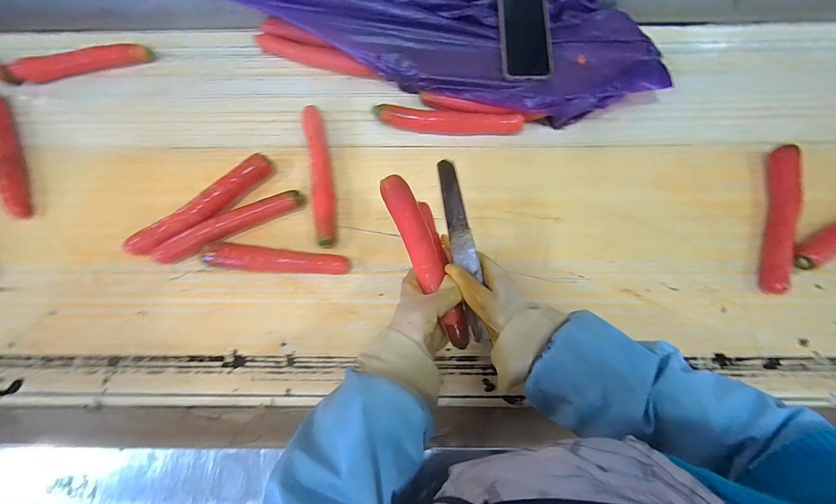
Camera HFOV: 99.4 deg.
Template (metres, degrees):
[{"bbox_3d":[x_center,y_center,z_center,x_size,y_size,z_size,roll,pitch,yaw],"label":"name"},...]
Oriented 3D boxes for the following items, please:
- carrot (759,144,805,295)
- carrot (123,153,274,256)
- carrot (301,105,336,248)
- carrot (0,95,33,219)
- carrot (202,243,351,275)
[{"bbox_3d":[0.544,-0.054,0.530,0.030,0.035,0.242,17,73,6],"label":"carrot"},{"bbox_3d":[-0.329,-0.069,0.544,0.244,0.039,0.047,-37,76,-10],"label":"carrot"},{"bbox_3d":[-0.155,-0.124,0.562,0.031,0.026,0.240,-10,73,-3],"label":"carrot"},{"bbox_3d":[-0.678,-0.167,0.582,0.031,0.029,0.256,-25,74,-7],"label":"carrot"},{"bbox_3d":[-0.208,0.013,0.514,0.211,0.039,0.037,6,73,3],"label":"carrot"}]

